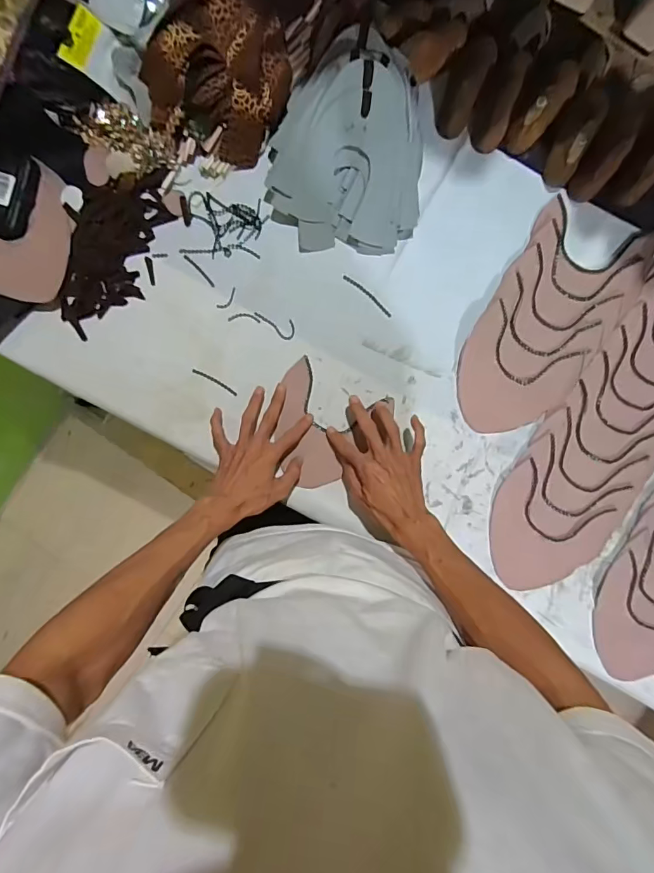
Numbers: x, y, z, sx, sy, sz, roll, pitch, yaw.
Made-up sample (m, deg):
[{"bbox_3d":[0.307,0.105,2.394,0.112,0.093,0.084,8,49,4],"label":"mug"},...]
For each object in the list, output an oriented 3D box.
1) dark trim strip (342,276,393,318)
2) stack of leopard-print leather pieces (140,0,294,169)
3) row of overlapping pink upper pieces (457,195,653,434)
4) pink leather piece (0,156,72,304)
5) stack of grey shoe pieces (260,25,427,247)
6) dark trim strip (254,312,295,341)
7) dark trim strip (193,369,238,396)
[{"bbox_3d":[0.059,-0.201,0.635,0.087,0.004,0.010,40,92,1],"label":"dark trim strip"},{"bbox_3d":[-0.131,-0.492,0.587,0.169,0.081,0.204,24,92,1],"label":"stack of leopard-print leather pieces"},{"bbox_3d":[0.307,-0.158,0.624,0.157,0.006,0.334,31,92,1],"label":"row of overlapping pink upper pieces"},{"bbox_3d":[-0.430,-0.286,0.605,0.161,0.030,0.177,19,92,2],"label":"pink leather piece"},{"bbox_3d":[0.024,-0.384,0.583,0.208,0.093,0.245,5,91,2],"label":"stack of grey shoe pieces"},{"bbox_3d":[-0.070,-0.165,0.634,0.064,0.004,0.028,40,92,1],"label":"dark trim strip"},{"bbox_3d":[-0.159,-0.078,0.633,0.071,0.004,0.007,30,92,1],"label":"dark trim strip"}]

